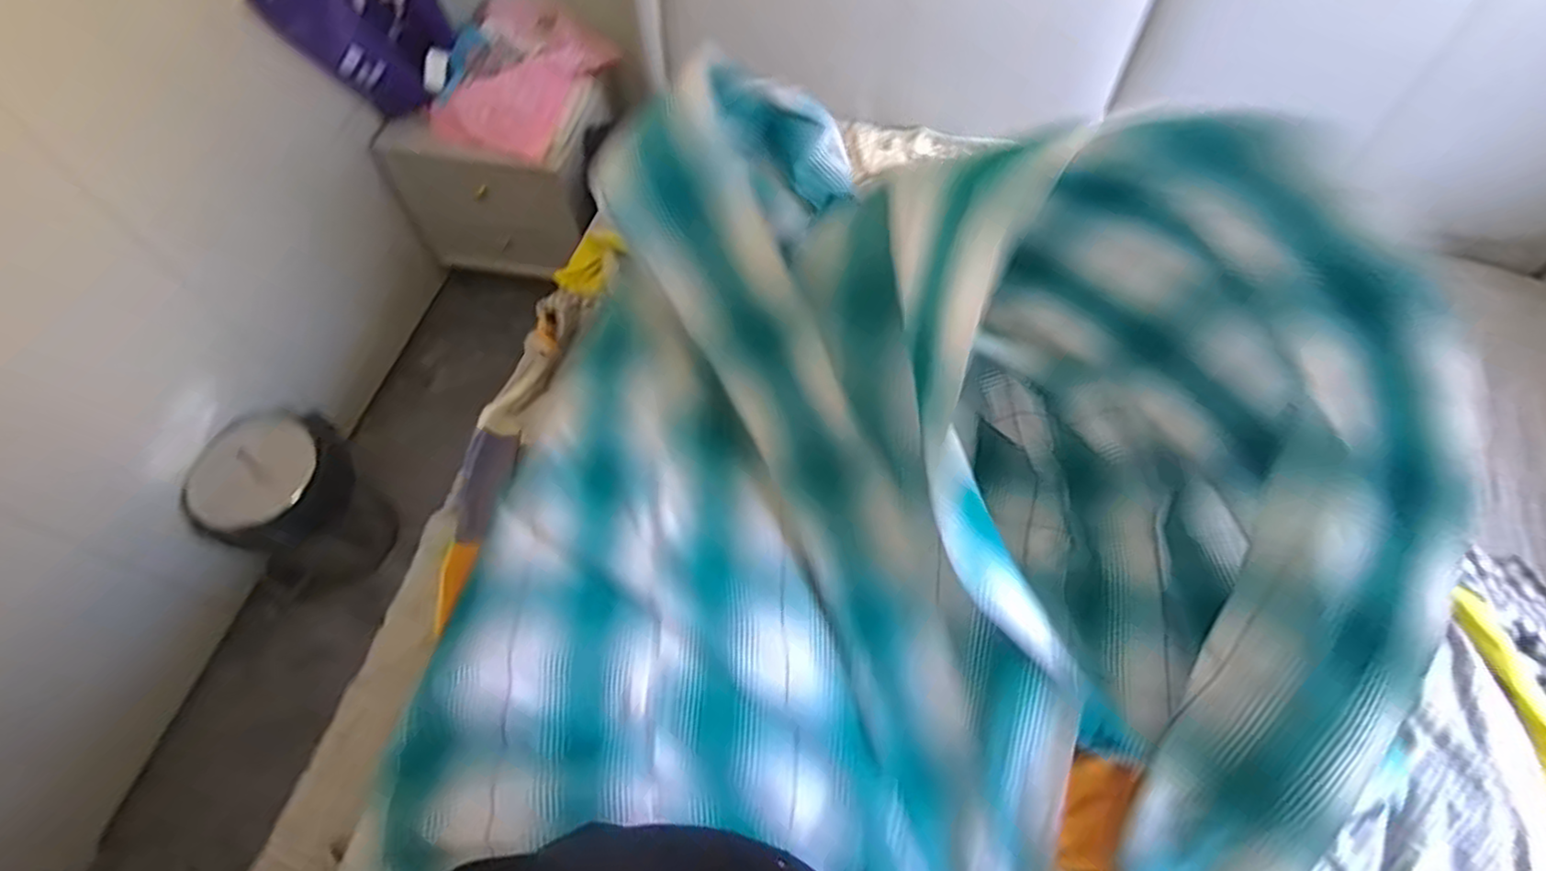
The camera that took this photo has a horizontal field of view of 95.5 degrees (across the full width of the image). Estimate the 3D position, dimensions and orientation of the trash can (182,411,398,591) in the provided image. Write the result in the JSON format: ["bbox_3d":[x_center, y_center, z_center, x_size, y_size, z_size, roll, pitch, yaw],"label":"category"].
[{"bbox_3d":[-0.908,0.126,1.350,0.254,0.325,0.254,-1,58,1],"label":"trash can"}]

